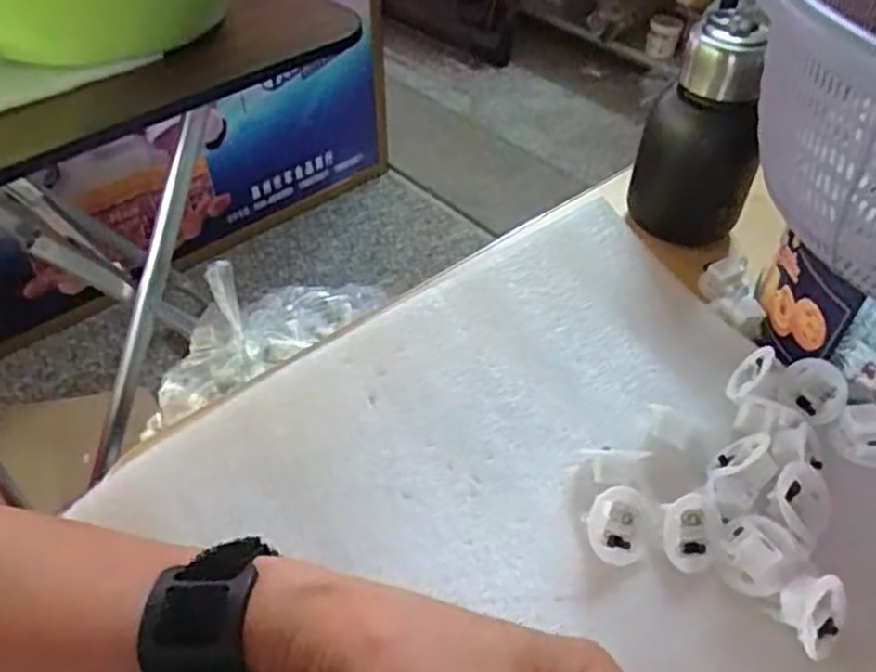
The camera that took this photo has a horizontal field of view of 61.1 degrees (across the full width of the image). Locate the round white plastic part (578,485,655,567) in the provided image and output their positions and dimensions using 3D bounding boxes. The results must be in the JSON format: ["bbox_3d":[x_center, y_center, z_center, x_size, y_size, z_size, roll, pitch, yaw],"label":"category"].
[{"bbox_3d":[0.079,0.083,0.325,0.030,0.014,0.033,5,76,-26],"label":"round white plastic part"}]

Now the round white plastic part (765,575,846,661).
[{"bbox_3d":[0.153,0.109,0.298,0.029,0.020,0.025,-28,53,-24],"label":"round white plastic part"}]

